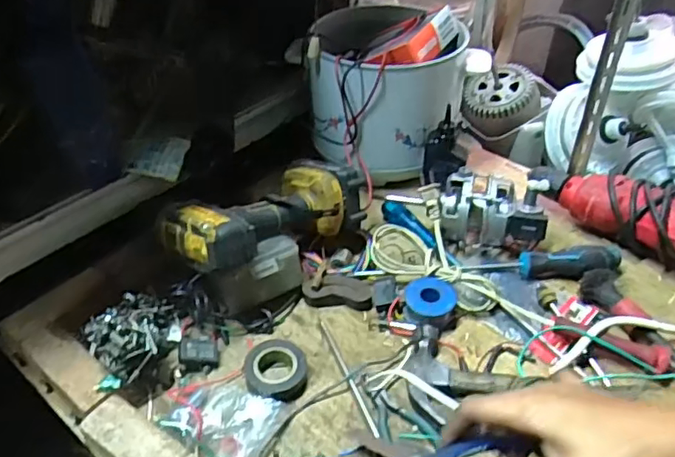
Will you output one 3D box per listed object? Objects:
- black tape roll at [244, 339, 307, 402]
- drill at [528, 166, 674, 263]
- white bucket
[{"bbox_3d":[-0.060,0.139,0.572,0.058,0.024,0.058,0,40,0],"label":"black tape roll"},{"bbox_3d":[0.379,-0.040,0.712,0.253,0.066,0.142,31,49,32],"label":"drill"},{"bbox_3d":[0.065,-0.194,0.807,0.208,0.173,0.183,1,40,3],"label":"white bucket"}]

